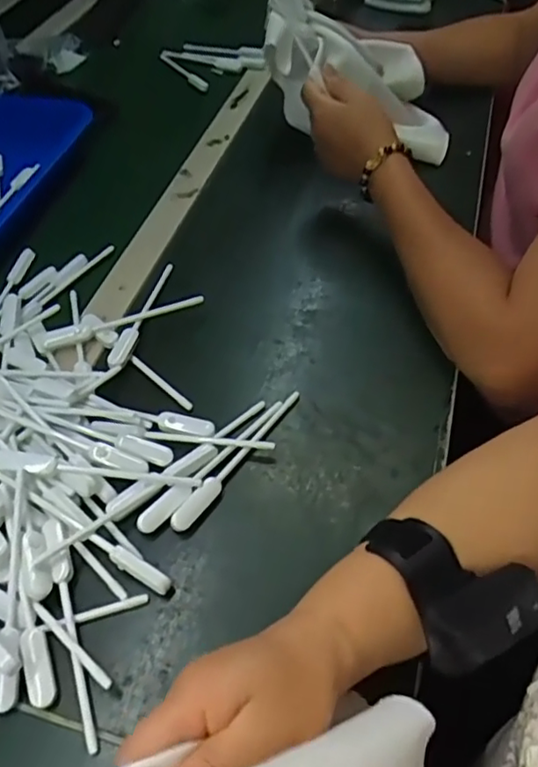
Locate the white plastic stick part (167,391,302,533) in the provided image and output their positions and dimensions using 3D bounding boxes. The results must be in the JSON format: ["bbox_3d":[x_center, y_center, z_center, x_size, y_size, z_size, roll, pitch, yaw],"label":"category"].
[{"bbox_3d":[-0.022,0.052,0.444,0.012,0.009,0.140,29,57,23],"label":"white plastic stick part"}]

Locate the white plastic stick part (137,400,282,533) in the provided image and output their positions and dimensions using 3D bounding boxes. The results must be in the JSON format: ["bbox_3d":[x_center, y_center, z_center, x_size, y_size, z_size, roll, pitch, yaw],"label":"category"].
[{"bbox_3d":[-0.040,0.055,0.441,0.015,0.011,0.141,32,58,24],"label":"white plastic stick part"}]

